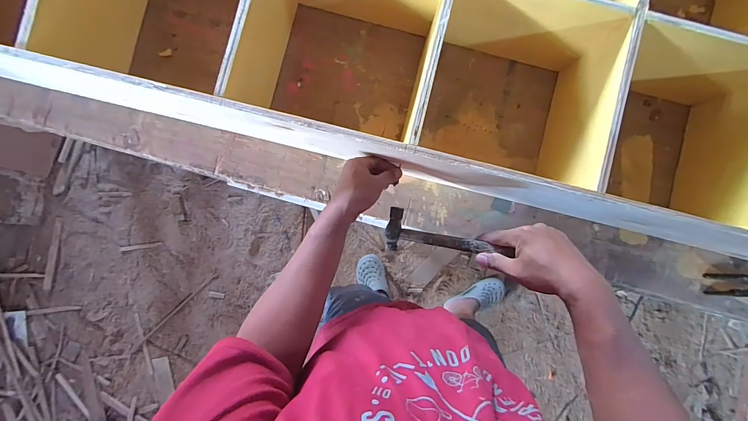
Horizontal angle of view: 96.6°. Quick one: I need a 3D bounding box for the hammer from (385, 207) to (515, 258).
[{"bbox_3d":[0.112,0.046,0.540,0.201,0.019,0.072,10,90,26],"label":"hammer"}]

